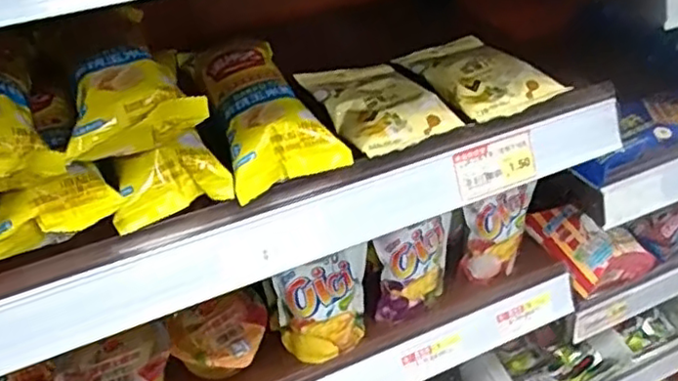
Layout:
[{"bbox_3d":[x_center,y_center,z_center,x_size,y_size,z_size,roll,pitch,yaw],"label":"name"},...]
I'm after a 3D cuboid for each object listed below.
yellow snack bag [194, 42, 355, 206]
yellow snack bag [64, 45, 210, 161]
[{"bbox_3d":[-0.058,-0.068,0.483,0.073,0.035,0.179,-13,41,-13],"label":"yellow snack bag"},{"bbox_3d":[-0.127,-0.052,0.390,0.076,0.042,0.064,-19,43,-20],"label":"yellow snack bag"}]

